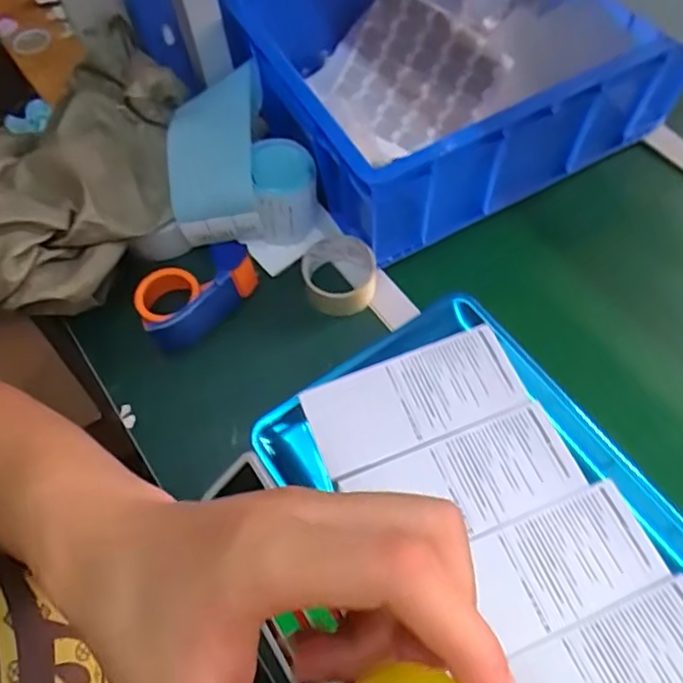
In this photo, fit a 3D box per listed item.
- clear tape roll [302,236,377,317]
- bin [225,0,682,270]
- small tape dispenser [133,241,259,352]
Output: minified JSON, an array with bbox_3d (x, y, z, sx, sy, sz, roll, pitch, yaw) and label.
[{"bbox_3d":[-0.001,-0.074,0.656,0.081,0.046,0.081,-1,63,1],"label":"clear tape roll"},{"bbox_3d":[0.141,-0.332,0.718,0.438,0.160,0.320,-27,66,-12],"label":"bin"},{"bbox_3d":[-0.163,-0.057,0.648,0.139,0.059,0.084,-39,68,-16],"label":"small tape dispenser"}]

